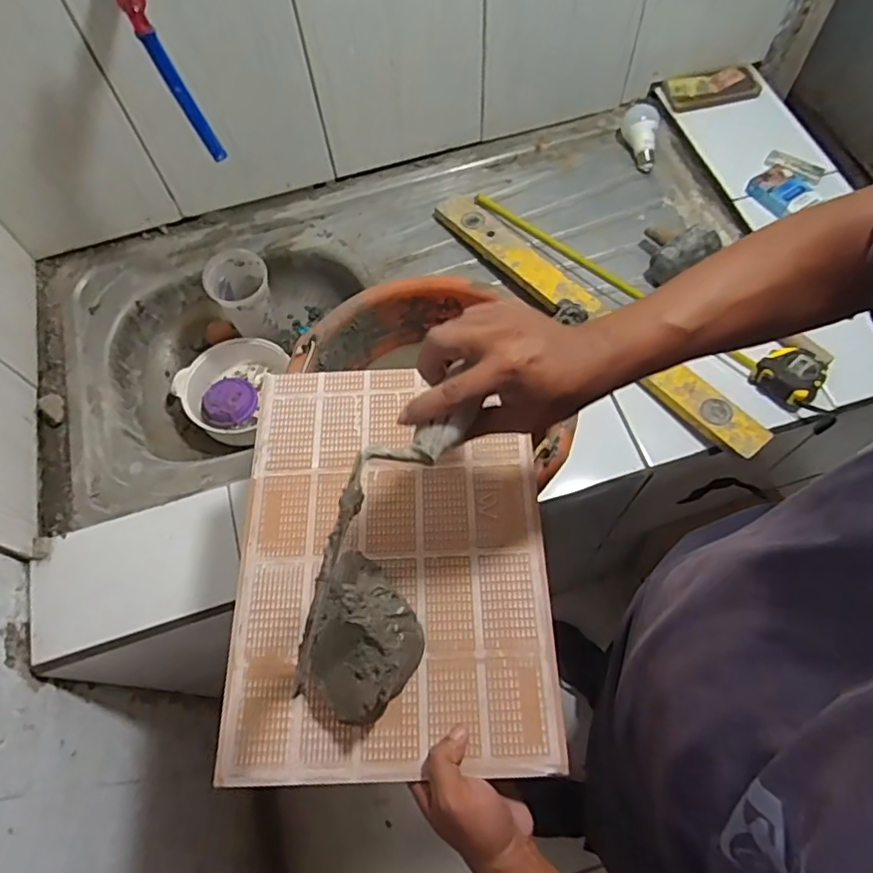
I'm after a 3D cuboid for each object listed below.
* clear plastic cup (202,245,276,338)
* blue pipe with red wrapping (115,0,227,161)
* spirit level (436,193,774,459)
[{"bbox_3d":[-0.282,-0.202,0.905,0.088,0.123,0.089,-24,67,-8],"label":"clear plastic cup"},{"bbox_3d":[-0.306,-0.434,0.688,0.055,0.220,0.125,-32,47,-11],"label":"blue pipe with red wrapping"},{"bbox_3d":[0.202,-0.177,0.835,0.059,0.022,0.571,-38,64,-8],"label":"spirit level"}]

